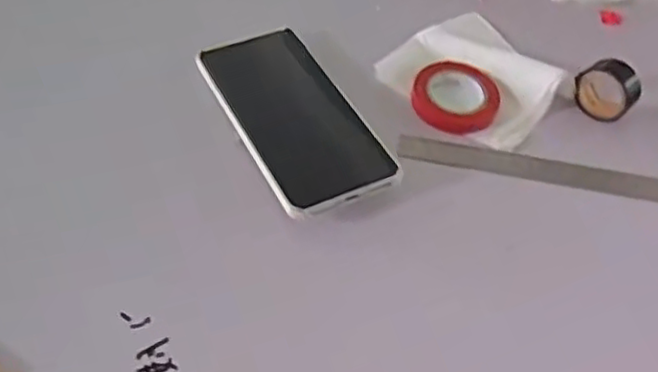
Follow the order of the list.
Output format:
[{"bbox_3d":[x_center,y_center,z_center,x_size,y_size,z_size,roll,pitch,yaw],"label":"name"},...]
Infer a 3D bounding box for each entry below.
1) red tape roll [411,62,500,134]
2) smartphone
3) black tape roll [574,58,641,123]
[{"bbox_3d":[0.090,-0.063,0.475,0.061,0.015,0.056,3,53,-4],"label":"red tape roll"},{"bbox_3d":[-0.024,-0.048,0.444,0.077,0.011,0.160,-21,58,-20],"label":"smartphone"},{"bbox_3d":[0.200,-0.071,0.483,0.042,0.042,0.024,31,57,16],"label":"black tape roll"}]

